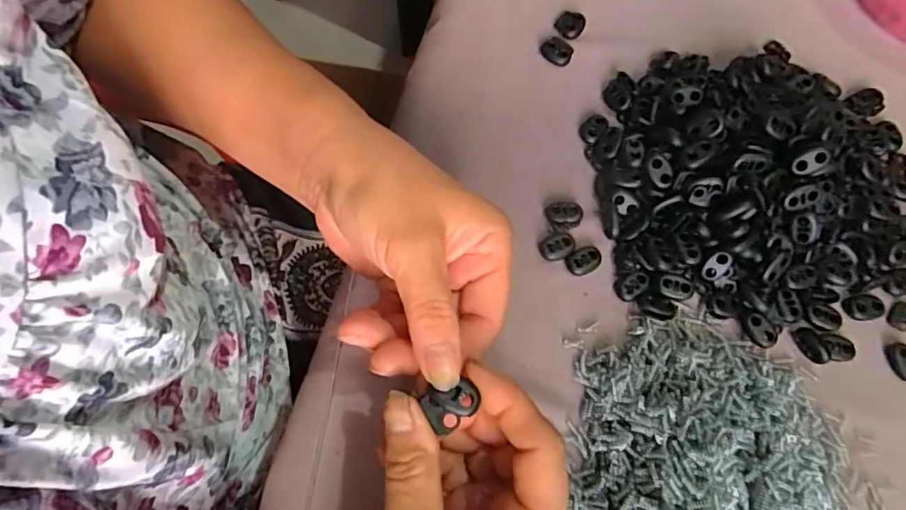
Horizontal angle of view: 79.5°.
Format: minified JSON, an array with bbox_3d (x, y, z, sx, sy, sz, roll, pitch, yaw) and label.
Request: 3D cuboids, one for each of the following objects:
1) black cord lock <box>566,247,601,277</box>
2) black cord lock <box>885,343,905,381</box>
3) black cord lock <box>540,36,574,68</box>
[{"bbox_3d":[0.077,0.004,0.319,0.020,0.005,0.015,-21,71,-9],"label":"black cord lock"},{"bbox_3d":[0.255,0.060,0.306,0.015,0.007,0.022,-9,70,-4],"label":"black cord lock"},{"bbox_3d":[0.070,-0.137,0.367,0.022,0.006,0.018,19,70,6],"label":"black cord lock"}]

